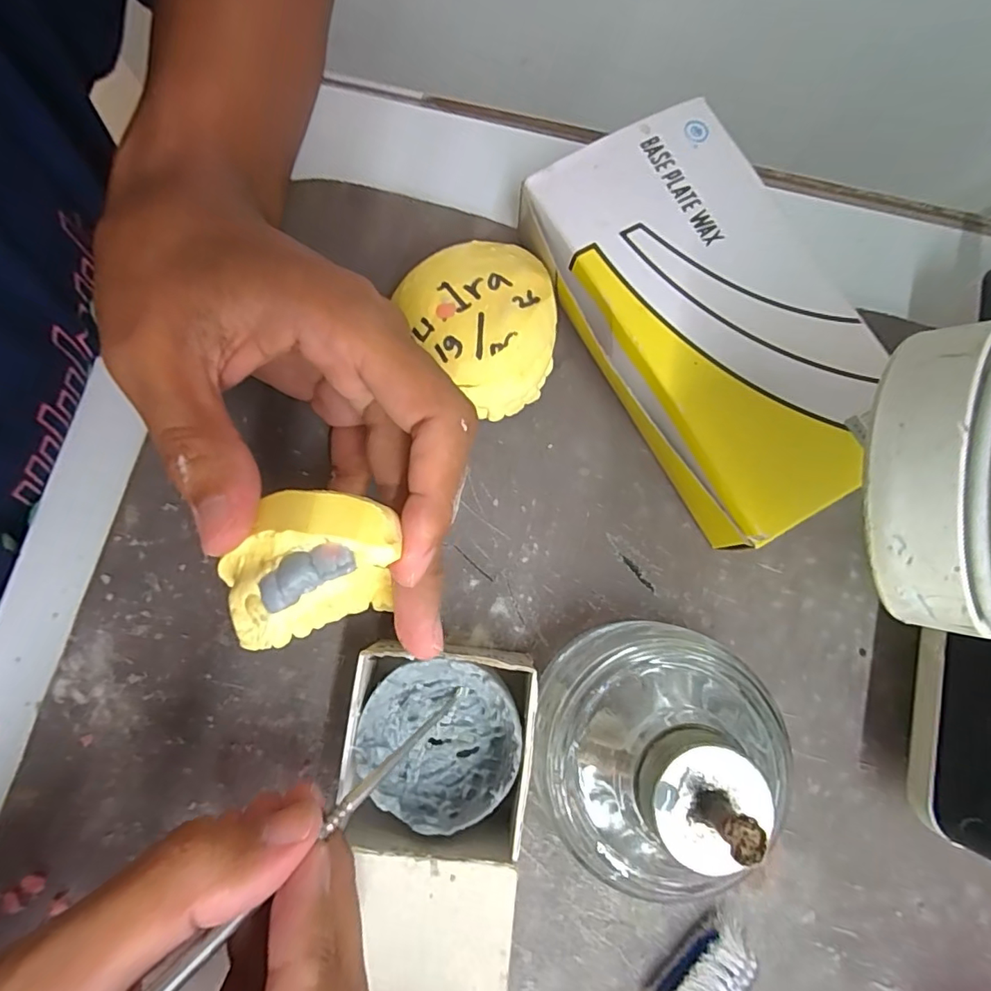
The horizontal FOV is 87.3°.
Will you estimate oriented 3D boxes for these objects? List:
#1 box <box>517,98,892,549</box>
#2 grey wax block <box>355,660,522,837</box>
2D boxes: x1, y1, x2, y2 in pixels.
[{"bbox_3d":[0.077,-0.062,0.193,0.092,0.035,0.149,-26,81,-5],"label":"box"},{"bbox_3d":[-0.016,0.078,0.170,0.047,0.031,0.047,-27,81,-5],"label":"grey wax block"}]

